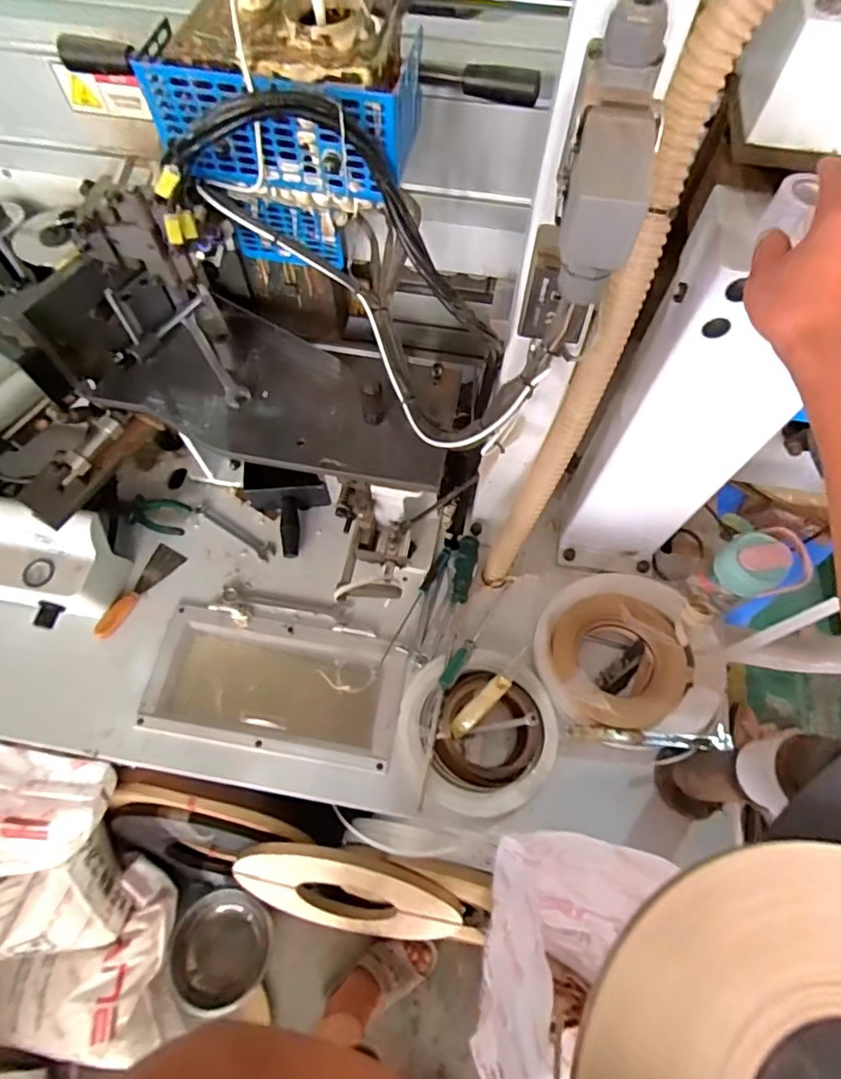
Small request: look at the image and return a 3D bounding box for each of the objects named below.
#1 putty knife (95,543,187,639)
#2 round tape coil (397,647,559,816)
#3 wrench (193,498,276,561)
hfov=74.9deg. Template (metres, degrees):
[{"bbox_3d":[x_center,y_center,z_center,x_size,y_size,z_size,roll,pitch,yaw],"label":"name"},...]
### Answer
[{"bbox_3d":[-0.449,0.084,0.875,0.043,0.014,0.169,26,68,11],"label":"putty knife"},{"bbox_3d":[0.083,0.276,0.785,0.229,0.038,0.227,2,66,1],"label":"round tape coil"},{"bbox_3d":[-0.314,-0.017,0.935,0.164,0.009,0.030,32,69,13],"label":"wrench"}]

